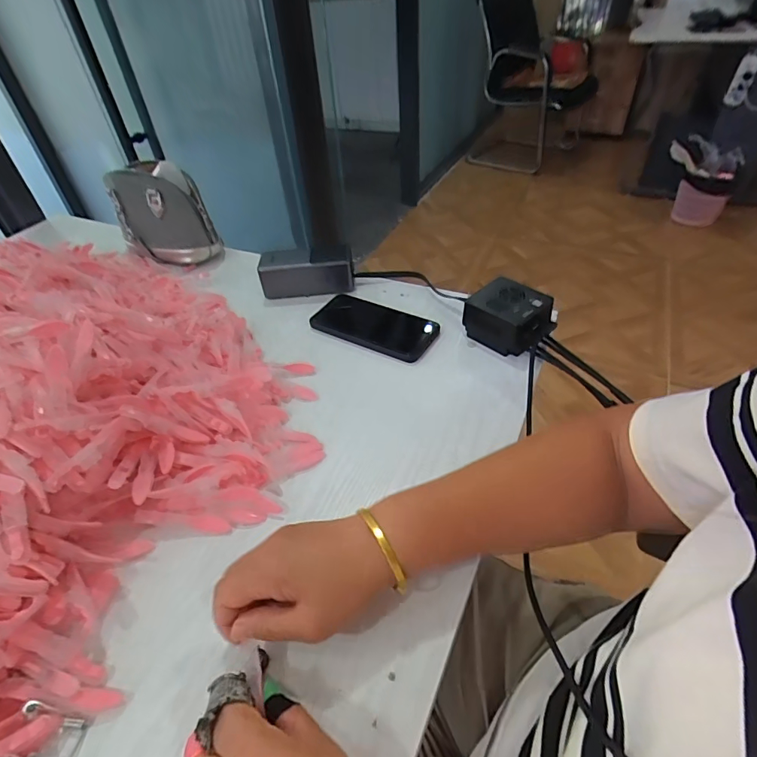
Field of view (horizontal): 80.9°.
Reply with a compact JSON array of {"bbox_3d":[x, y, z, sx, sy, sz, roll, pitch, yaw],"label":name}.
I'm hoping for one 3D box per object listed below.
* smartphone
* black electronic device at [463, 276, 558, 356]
[{"bbox_3d":[-0.008,-0.068,0.561,0.158,0.010,0.079,20,50,24],"label":"smartphone"},{"bbox_3d":[0.155,-0.071,0.526,0.079,0.052,0.086,-33,50,-25],"label":"black electronic device"}]

